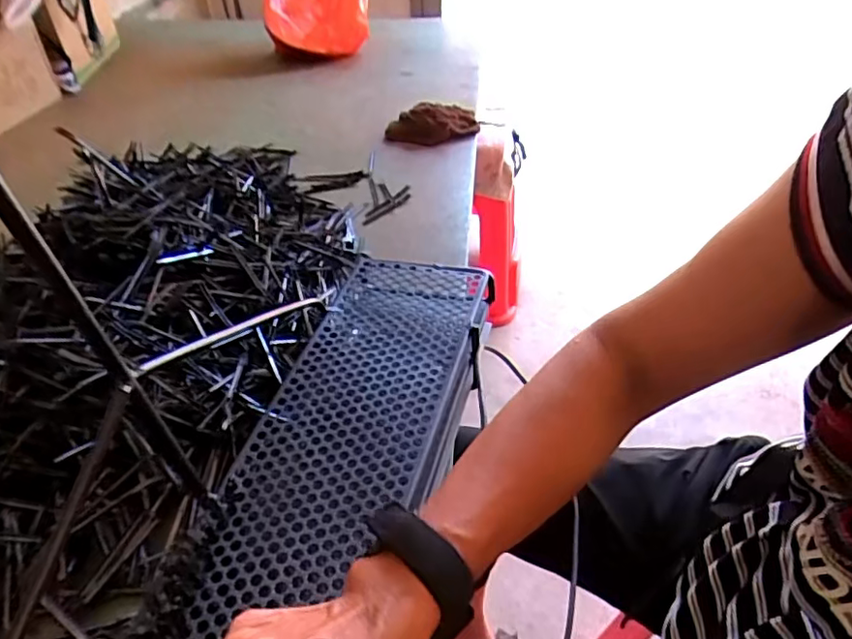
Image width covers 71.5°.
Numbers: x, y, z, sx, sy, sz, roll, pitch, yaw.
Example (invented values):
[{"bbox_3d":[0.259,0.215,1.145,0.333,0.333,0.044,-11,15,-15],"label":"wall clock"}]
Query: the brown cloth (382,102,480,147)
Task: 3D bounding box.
[{"bbox_3d":[0.010,-0.325,0.981,0.156,0.043,0.065,-5,42,-3],"label":"brown cloth"}]

